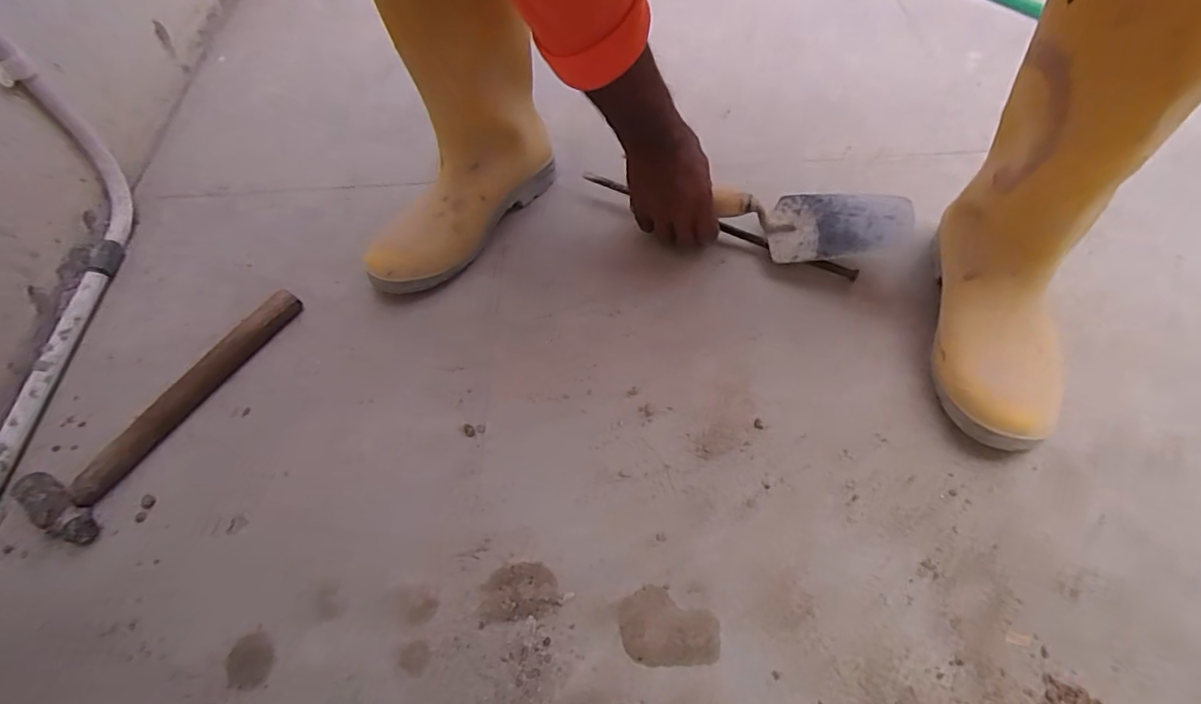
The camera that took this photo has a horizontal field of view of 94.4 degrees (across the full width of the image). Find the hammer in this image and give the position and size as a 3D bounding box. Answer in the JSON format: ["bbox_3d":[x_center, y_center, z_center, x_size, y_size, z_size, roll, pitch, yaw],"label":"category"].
[{"bbox_3d":[-0.423,0.040,0.546,0.081,0.027,0.276,21,60,17],"label":"hammer"}]

